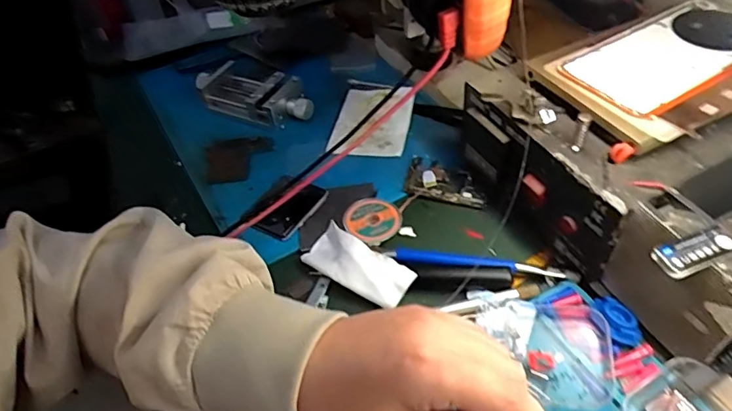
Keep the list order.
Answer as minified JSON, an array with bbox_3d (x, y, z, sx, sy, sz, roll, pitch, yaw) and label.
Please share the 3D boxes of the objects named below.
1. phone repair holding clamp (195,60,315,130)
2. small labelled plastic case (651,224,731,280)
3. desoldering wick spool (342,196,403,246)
[{"bbox_3d":[-0.119,-0.118,0.542,0.130,0.029,0.051,18,52,24],"label":"phone repair holding clamp"},{"bbox_3d":[0.179,0.025,0.277,0.044,0.008,0.019,-17,47,-9],"label":"small labelled plastic case"},{"bbox_3d":[0.005,0.013,0.419,0.045,0.017,0.043,-4,46,4],"label":"desoldering wick spool"}]

